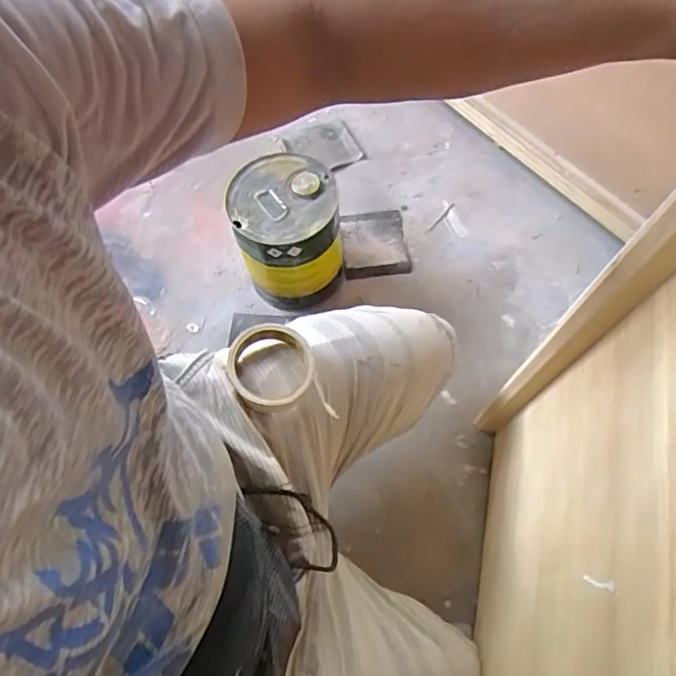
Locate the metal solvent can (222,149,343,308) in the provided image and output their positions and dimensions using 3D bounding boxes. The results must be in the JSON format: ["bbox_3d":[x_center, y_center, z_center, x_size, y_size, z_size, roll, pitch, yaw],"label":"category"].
[{"bbox_3d":[-0.080,-0.161,0.873,0.151,0.199,0.158,0,65,0],"label":"metal solvent can"}]

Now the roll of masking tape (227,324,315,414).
[{"bbox_3d":[-0.070,0.032,0.571,0.084,0.032,0.090,0,65,0],"label":"roll of masking tape"}]

